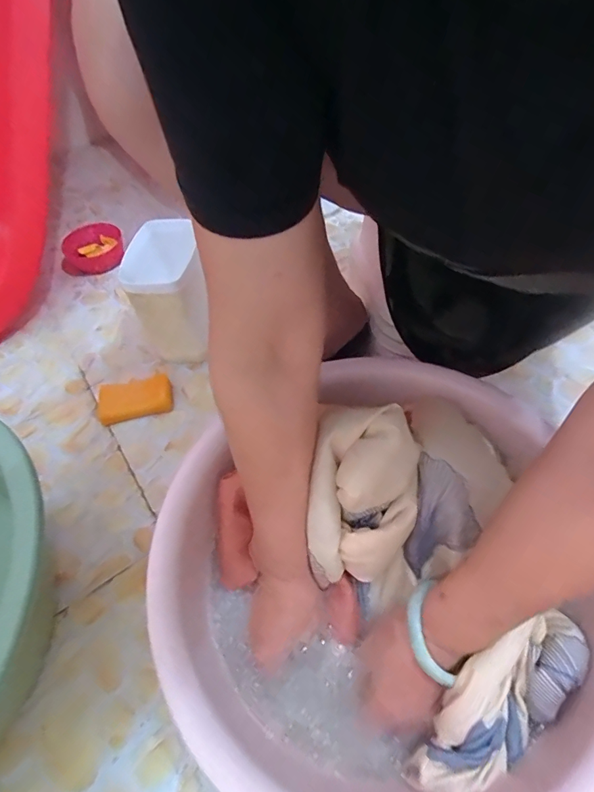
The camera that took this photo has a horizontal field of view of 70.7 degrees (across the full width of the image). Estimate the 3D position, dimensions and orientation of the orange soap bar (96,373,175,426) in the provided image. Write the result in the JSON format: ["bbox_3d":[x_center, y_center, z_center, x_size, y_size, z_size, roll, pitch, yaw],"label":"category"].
[{"bbox_3d":[-0.257,0.004,0.661,0.114,0.020,0.073,-13,54,-6],"label":"orange soap bar"}]

